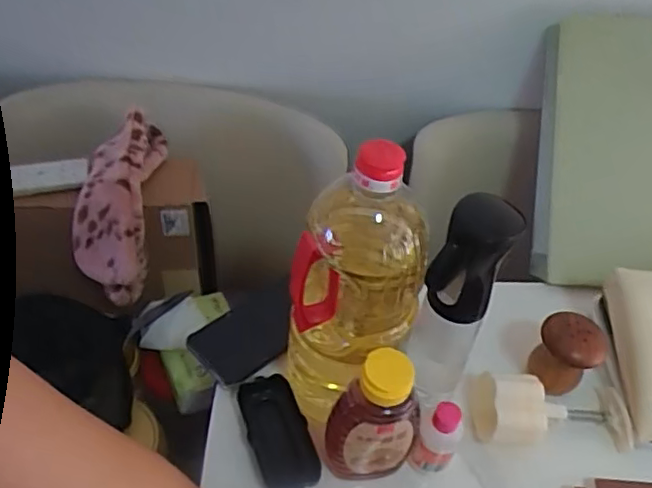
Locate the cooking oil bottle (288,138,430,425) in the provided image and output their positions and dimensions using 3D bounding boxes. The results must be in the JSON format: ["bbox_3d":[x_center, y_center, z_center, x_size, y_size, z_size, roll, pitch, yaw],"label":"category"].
[{"bbox_3d":[0.024,0.040,0.509,0.104,0.269,0.104,15,48,8],"label":"cooking oil bottle"}]

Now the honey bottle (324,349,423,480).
[{"bbox_3d":[0.041,0.151,0.515,0.072,0.153,0.048,-13,50,-17],"label":"honey bottle"}]

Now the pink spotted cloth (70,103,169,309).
[{"bbox_3d":[-0.249,-0.052,0.731,0.087,0.075,0.232,6,78,0],"label":"pink spotted cloth"}]

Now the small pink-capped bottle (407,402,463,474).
[{"bbox_3d":[0.097,0.177,0.544,0.038,0.086,0.034,23,50,15],"label":"small pink-capped bottle"}]

